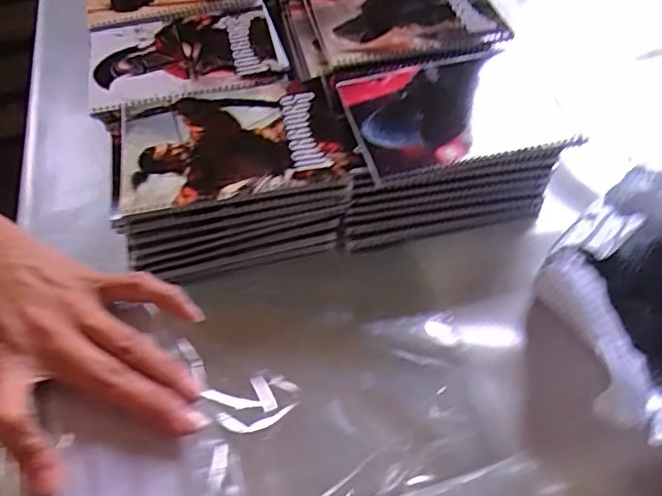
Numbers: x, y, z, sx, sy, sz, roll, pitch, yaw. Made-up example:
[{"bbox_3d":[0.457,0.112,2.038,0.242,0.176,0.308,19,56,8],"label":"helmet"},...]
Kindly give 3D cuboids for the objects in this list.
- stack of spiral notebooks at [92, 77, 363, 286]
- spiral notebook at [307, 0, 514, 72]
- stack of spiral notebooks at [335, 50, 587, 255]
[{"bbox_3d":[-0.097,-0.076,0.607,0.225,0.096,0.178,-17,52,-8],"label":"stack of spiral notebooks"},{"bbox_3d":[0.084,-0.271,0.705,0.206,0.013,0.166,-11,51,-3],"label":"spiral notebook"},{"bbox_3d":[0.110,-0.111,0.615,0.227,0.107,0.159,-13,52,-4],"label":"stack of spiral notebooks"}]

